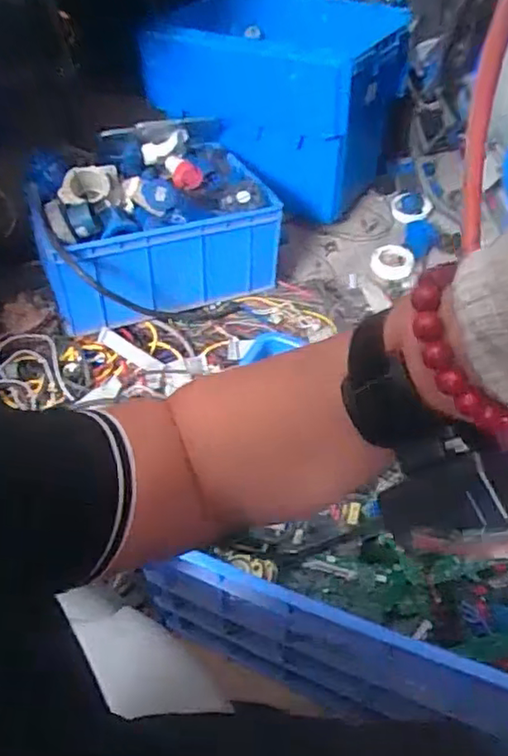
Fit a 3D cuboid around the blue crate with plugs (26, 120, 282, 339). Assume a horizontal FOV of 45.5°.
[{"bbox_3d":[-0.235,-0.347,1.408,0.508,0.291,0.397,-21,53,-13],"label":"blue crate with plugs"}]

